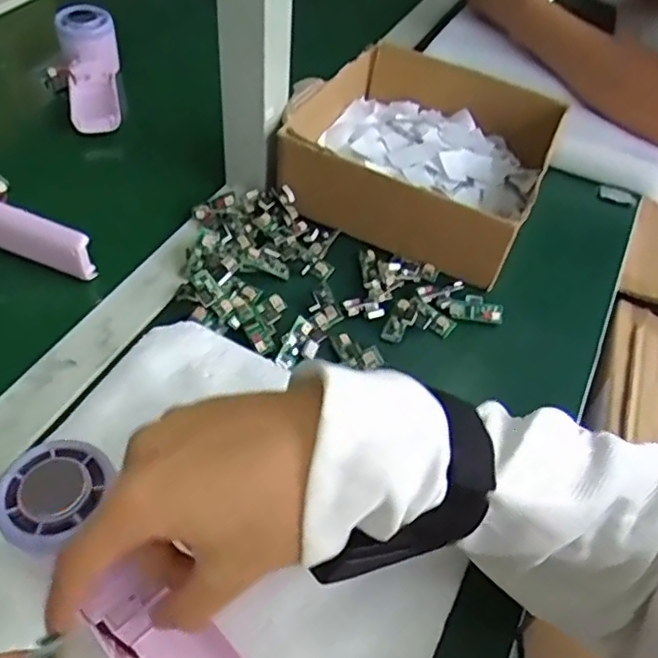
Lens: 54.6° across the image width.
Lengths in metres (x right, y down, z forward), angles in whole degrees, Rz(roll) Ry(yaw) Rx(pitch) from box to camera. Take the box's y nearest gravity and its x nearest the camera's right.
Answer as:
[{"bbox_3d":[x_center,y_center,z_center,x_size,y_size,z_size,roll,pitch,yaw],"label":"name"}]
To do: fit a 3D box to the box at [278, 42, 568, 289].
[{"bbox_3d":[0.087,-0.168,0.575,0.204,0.071,0.227,23,52,13],"label":"box"}]

